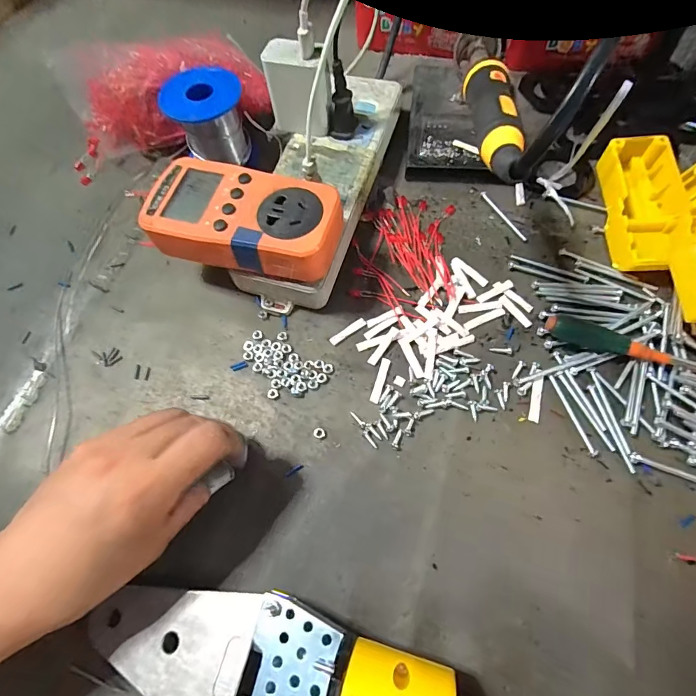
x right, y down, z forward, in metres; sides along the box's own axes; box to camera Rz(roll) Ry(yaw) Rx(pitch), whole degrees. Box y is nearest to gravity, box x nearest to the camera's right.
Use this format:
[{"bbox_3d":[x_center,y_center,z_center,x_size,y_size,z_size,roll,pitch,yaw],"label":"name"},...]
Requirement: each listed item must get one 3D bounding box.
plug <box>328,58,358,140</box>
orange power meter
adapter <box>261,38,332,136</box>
[{"bbox_3d":[-0.005,-0.190,0.309,0.020,0.050,0.017,9,67,8],"label":"plug"},{"bbox_3d":[-0.069,-0.086,0.269,0.125,0.031,0.064,14,68,9],"label":"orange power meter"},{"bbox_3d":[-0.036,-0.202,0.312,0.047,0.056,0.030,14,68,10],"label":"adapter"}]

